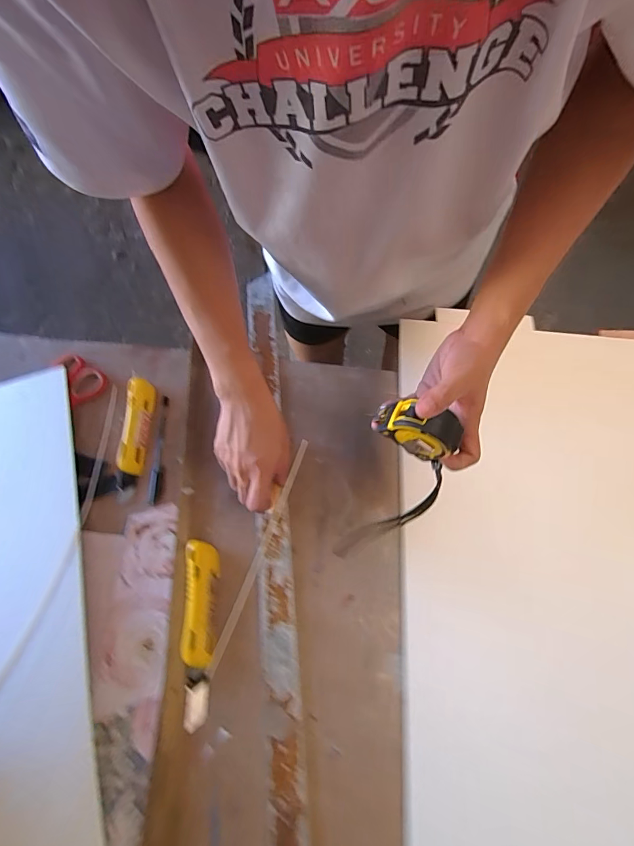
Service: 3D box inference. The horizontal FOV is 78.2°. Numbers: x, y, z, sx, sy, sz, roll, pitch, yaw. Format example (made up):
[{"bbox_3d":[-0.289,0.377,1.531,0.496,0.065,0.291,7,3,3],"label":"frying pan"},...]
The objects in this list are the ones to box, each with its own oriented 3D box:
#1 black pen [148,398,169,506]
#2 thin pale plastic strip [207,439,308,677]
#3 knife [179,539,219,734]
[{"bbox_3d":[-0.205,0.032,0.508,0.013,0.011,0.146,-1,70,-5],"label":"black pen"},{"bbox_3d":[-0.065,0.147,0.471,0.009,0.006,0.281,20,69,4],"label":"thin pale plastic strip"},{"bbox_3d":[-0.130,0.226,0.431,0.036,0.010,0.182,-2,70,-5],"label":"knife"}]

